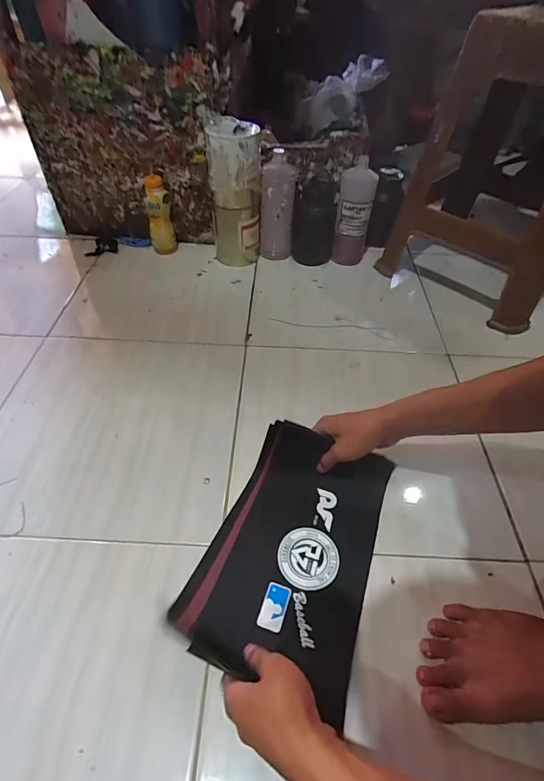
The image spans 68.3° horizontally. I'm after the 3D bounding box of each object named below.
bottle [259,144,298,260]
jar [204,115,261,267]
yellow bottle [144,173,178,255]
[{"bbox_3d":[0.015,-0.430,0.960,0.075,0.222,0.073,5,47,3],"label":"bottle"},{"bbox_3d":[-0.083,-0.439,0.921,0.112,0.289,0.098,-2,47,-4],"label":"jar"},{"bbox_3d":[-0.275,-0.426,0.986,0.063,0.178,0.057,-11,49,-12],"label":"yellow bottle"}]

